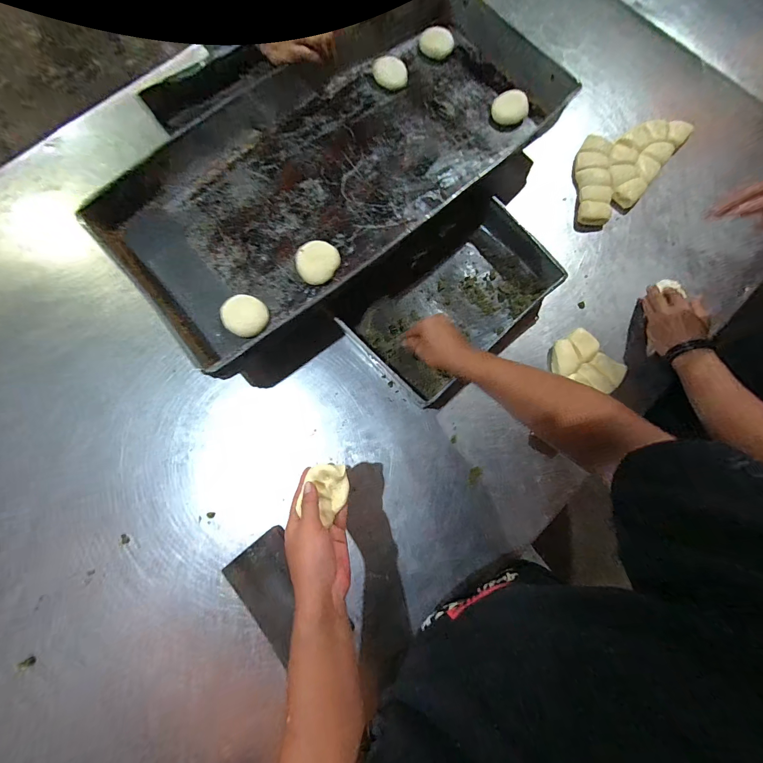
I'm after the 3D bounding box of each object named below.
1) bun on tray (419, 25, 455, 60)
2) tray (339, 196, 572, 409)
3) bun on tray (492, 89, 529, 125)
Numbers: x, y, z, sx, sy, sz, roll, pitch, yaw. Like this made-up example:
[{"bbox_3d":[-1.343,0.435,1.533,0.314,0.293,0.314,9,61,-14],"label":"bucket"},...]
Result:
[{"bbox_3d":[0.110,-0.676,0.674,0.066,0.023,0.064,6,77,3],"label":"bun on tray"},{"bbox_3d":[0.143,-0.142,0.615,0.366,0.051,0.234,-43,81,-8],"label":"tray"},{"bbox_3d":[0.245,-0.522,0.644,0.064,0.020,0.060,0,77,1],"label":"bun on tray"}]

